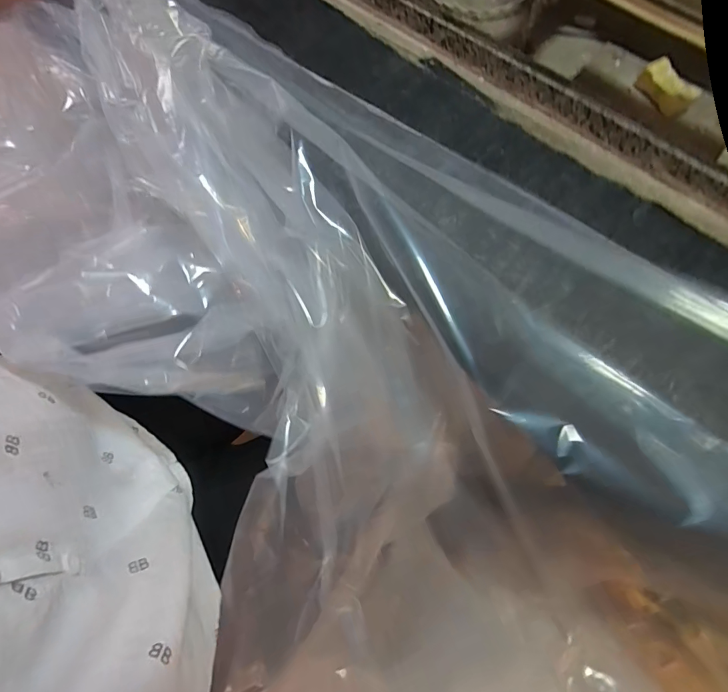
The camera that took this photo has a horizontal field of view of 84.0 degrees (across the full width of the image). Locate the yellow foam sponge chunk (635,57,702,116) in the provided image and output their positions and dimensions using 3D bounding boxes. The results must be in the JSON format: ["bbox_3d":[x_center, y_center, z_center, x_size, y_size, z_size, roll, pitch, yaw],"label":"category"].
[{"bbox_3d":[0.271,-0.231,0.362,0.028,0.019,0.047,-32,74,-10],"label":"yellow foam sponge chunk"}]

